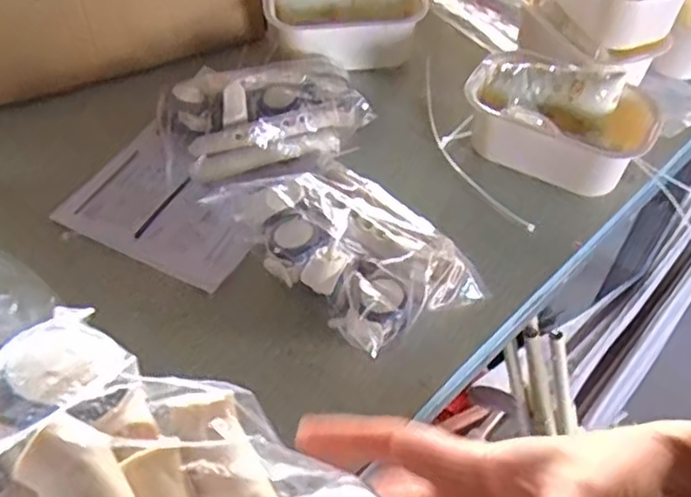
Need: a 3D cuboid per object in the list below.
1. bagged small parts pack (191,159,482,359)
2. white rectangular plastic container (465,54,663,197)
[{"bbox_3d":[0.007,-0.011,0.682,0.155,0.066,0.234,-34,59,-25],"label":"bagged small parts pack"},{"bbox_3d":[0.231,-0.139,0.770,0.202,0.094,0.115,23,54,17],"label":"white rectangular plastic container"}]

